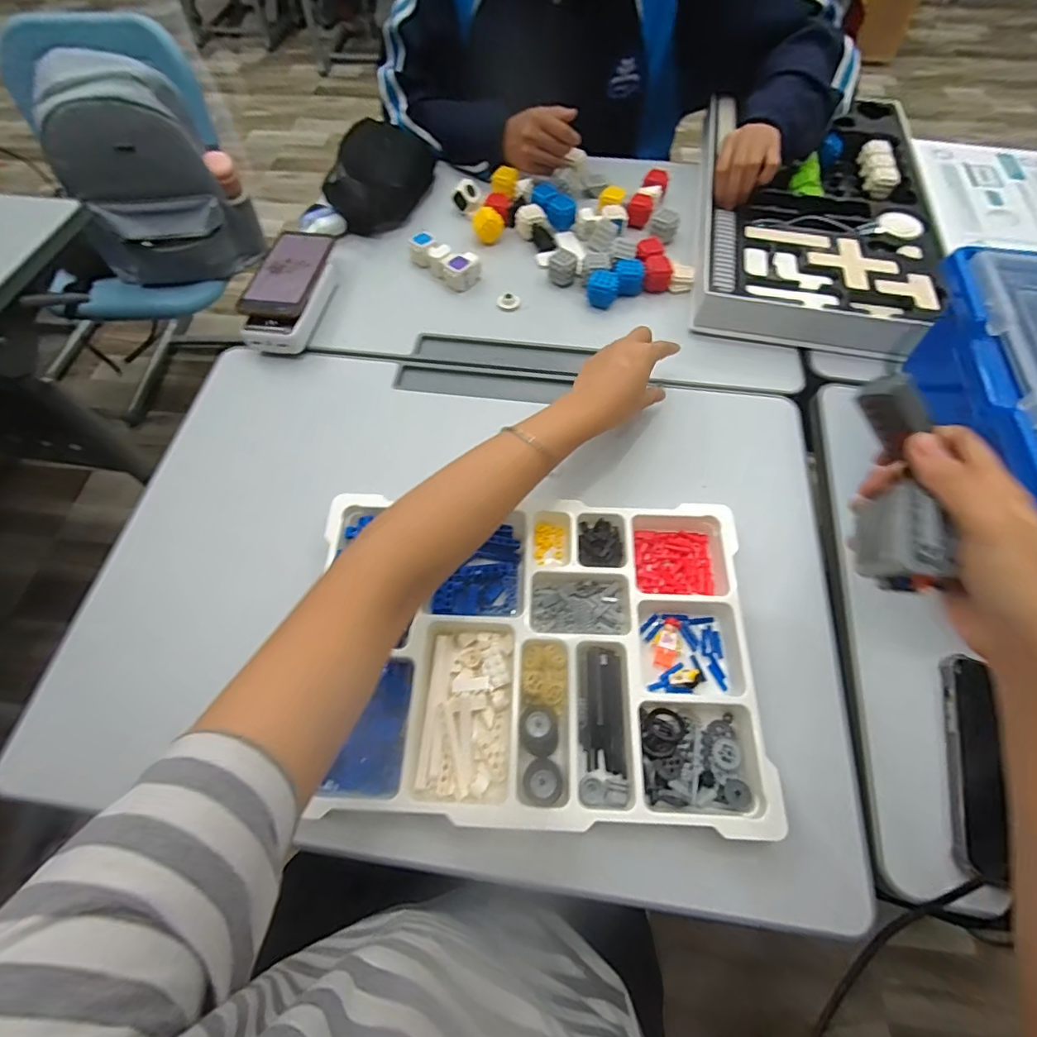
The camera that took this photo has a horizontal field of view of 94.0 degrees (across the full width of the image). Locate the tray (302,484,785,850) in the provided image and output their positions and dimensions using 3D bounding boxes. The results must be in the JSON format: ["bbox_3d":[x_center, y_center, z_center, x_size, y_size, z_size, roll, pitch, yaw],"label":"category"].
[{"bbox_3d":[0.013,0.109,0.419,0.355,0.034,0.262,1,64,1],"label":"tray"}]

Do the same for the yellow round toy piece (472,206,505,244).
[{"bbox_3d":[-0.043,-0.414,0.685,0.044,0.038,0.040,0,63,1],"label":"yellow round toy piece"}]

